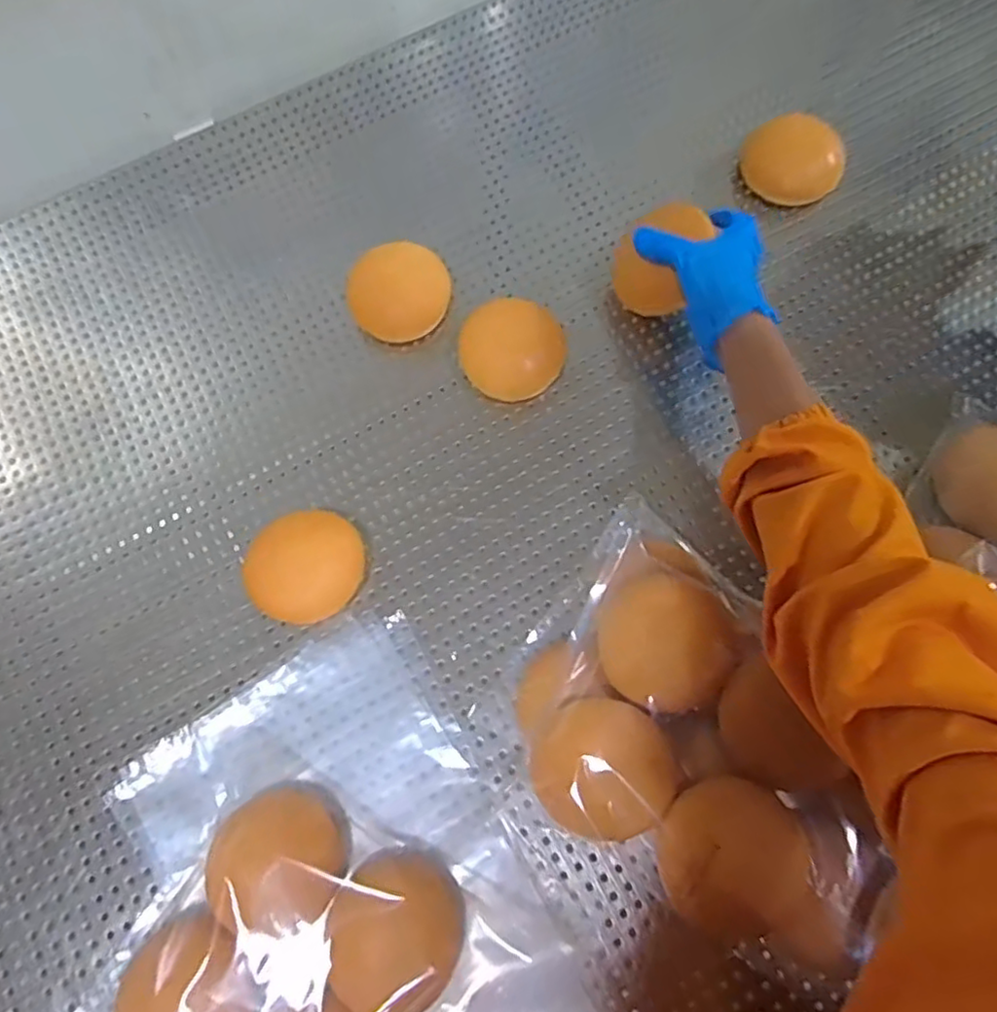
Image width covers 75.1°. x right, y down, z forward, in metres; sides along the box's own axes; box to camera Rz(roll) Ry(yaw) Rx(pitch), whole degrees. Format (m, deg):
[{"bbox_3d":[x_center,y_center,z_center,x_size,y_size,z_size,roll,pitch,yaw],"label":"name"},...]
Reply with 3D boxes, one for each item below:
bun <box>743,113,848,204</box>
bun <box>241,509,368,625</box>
[{"bbox_3d":[0.296,-0.349,0.657,0.092,0.047,0.079,-5,72,2],"label":"bun"},{"bbox_3d":[-0.165,0.053,0.560,0.099,0.034,0.086,-34,74,-8],"label":"bun"}]

